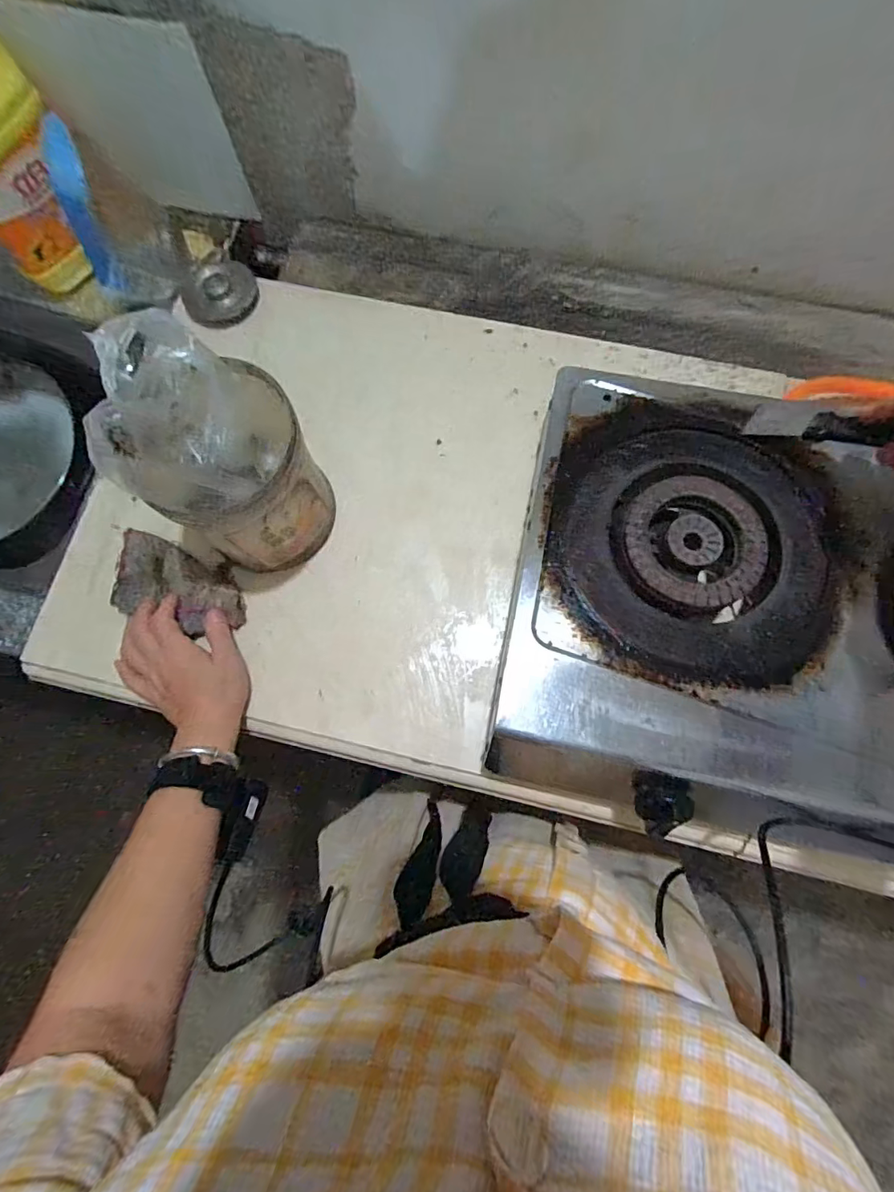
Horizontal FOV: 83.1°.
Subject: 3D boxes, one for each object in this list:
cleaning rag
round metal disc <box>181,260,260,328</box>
[{"bbox_3d":[-0.258,-0.006,0.493,0.130,0.020,0.074,22,78,0],"label":"cleaning rag"},{"bbox_3d":[-0.255,-0.342,0.574,0.084,0.028,0.066,-34,79,-8],"label":"round metal disc"}]

